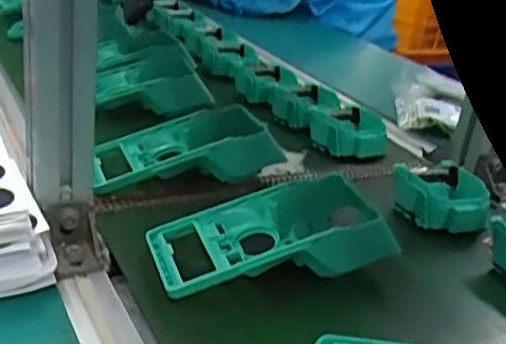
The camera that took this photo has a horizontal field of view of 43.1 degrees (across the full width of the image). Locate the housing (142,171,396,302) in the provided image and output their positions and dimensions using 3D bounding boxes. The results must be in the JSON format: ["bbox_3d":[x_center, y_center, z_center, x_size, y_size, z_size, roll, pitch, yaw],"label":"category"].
[{"bbox_3d":[0.011,0.051,0.504,0.182,0.051,0.084,-5,31,-23],"label":"housing"}]

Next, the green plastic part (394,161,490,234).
[{"bbox_3d":[0.180,0.025,0.615,0.085,0.043,0.085,6,28,-3],"label":"green plastic part"}]

